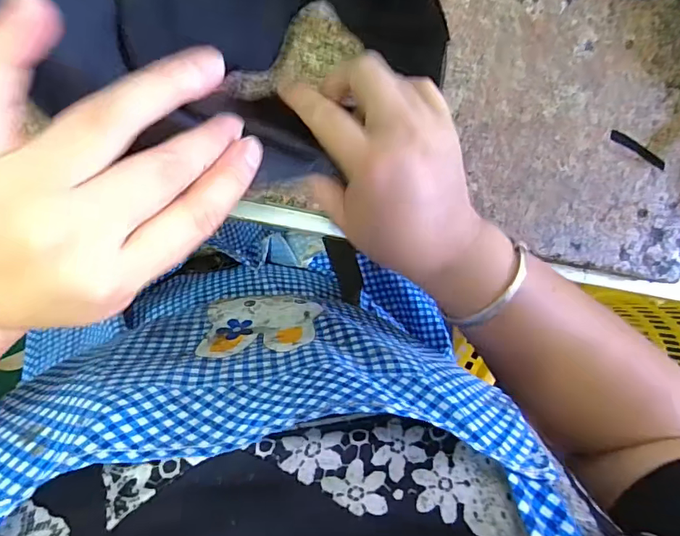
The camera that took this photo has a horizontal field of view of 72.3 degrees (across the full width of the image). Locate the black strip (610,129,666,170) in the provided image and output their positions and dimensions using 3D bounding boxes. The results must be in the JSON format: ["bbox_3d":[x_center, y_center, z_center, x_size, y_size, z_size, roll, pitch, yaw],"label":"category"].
[{"bbox_3d":[0.247,-0.098,0.384,0.056,0.004,0.009,27,88,-10],"label":"black strip"}]

